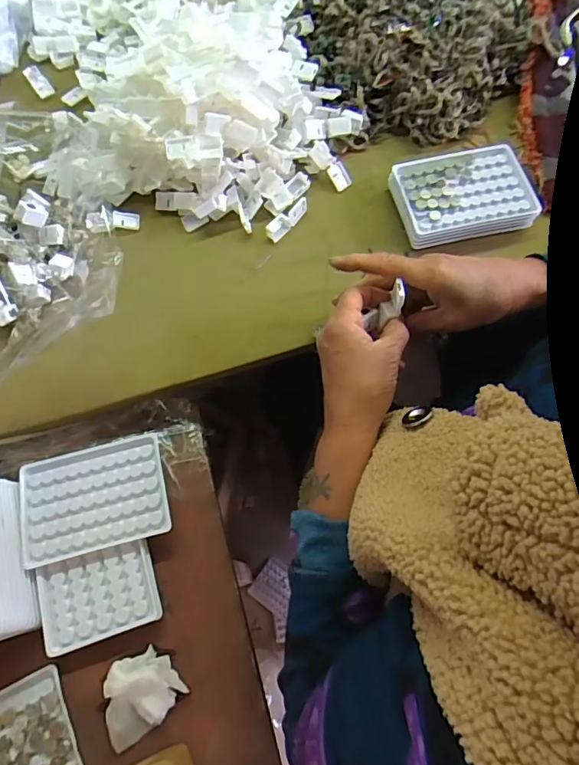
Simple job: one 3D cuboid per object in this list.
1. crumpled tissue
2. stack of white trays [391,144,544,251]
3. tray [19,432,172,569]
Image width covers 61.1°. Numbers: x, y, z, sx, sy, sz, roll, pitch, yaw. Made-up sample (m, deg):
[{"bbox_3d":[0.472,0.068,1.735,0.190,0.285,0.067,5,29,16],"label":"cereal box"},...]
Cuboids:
[{"bbox_3d":[-0.122,0.247,0.388,0.065,0.028,0.053,-37,72,-12],"label":"crumpled tissue"},{"bbox_3d":[0.178,-0.197,0.517,0.137,0.028,0.098,-13,68,-3],"label":"stack of white trays"},{"bbox_3d":[-0.180,0.104,0.448,0.130,0.008,0.094,-14,68,-4],"label":"tray"}]

